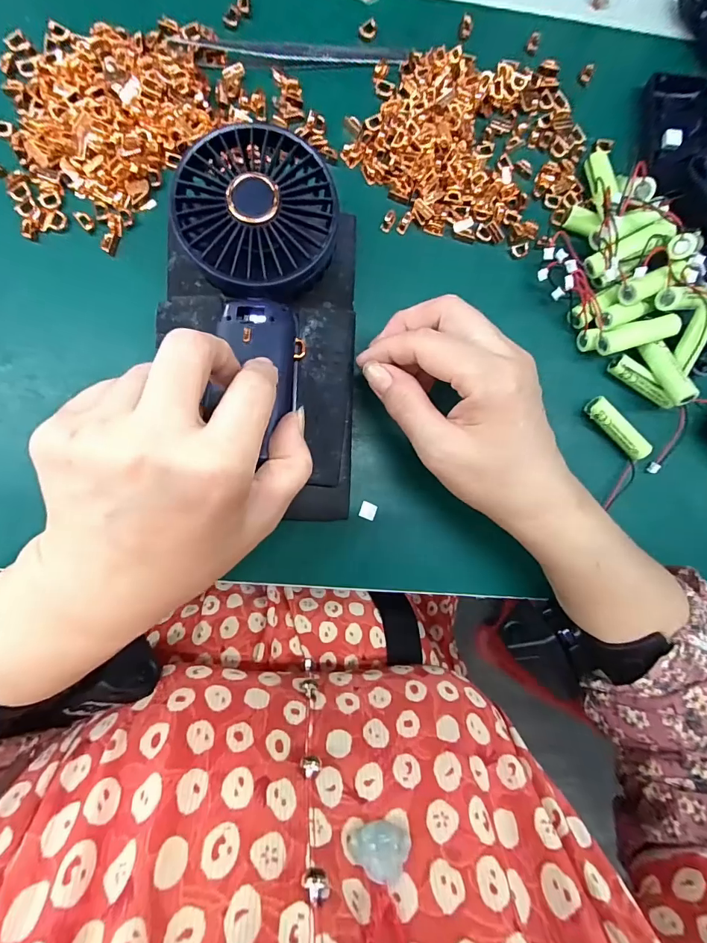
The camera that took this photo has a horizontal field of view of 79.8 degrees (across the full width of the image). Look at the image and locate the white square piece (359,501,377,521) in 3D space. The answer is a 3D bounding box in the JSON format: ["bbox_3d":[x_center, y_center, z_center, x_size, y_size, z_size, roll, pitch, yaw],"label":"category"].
[{"bbox_3d":[0.010,0.026,0.278,0.010,0.004,0.010,21,86,-2],"label":"white square piece"}]

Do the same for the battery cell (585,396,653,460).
[{"bbox_3d":[0.181,-0.029,0.291,0.052,0.014,0.014,43,86,-1],"label":"battery cell"}]

